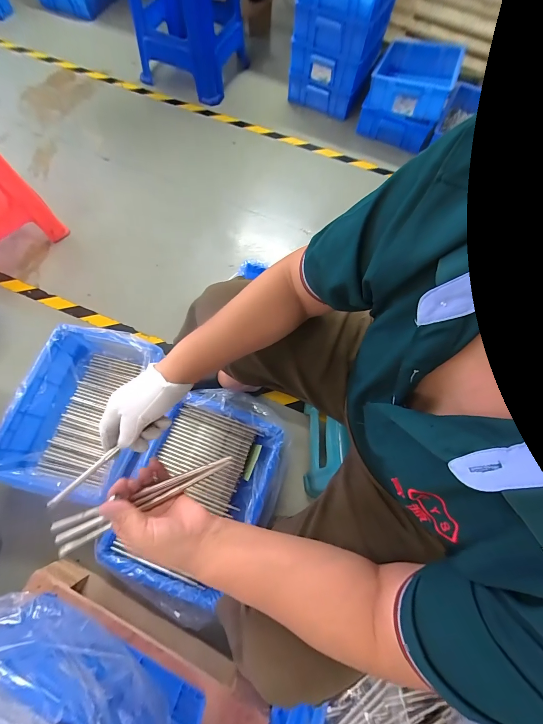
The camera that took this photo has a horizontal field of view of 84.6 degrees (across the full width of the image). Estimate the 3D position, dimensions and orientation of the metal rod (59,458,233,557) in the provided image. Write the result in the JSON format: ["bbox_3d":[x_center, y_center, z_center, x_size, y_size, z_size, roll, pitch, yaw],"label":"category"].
[{"bbox_3d":[-0.147,0.173,0.365,0.213,0.005,0.009,-25,73,-13],"label":"metal rod"}]

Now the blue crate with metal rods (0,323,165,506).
[{"bbox_3d":[-0.488,0.123,0.803,0.314,0.130,0.413,15,70,2],"label":"blue crate with metal rods"}]

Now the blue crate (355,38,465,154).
[{"bbox_3d":[0.542,-1.059,1.158,0.276,0.183,0.382,25,71,6],"label":"blue crate"}]

